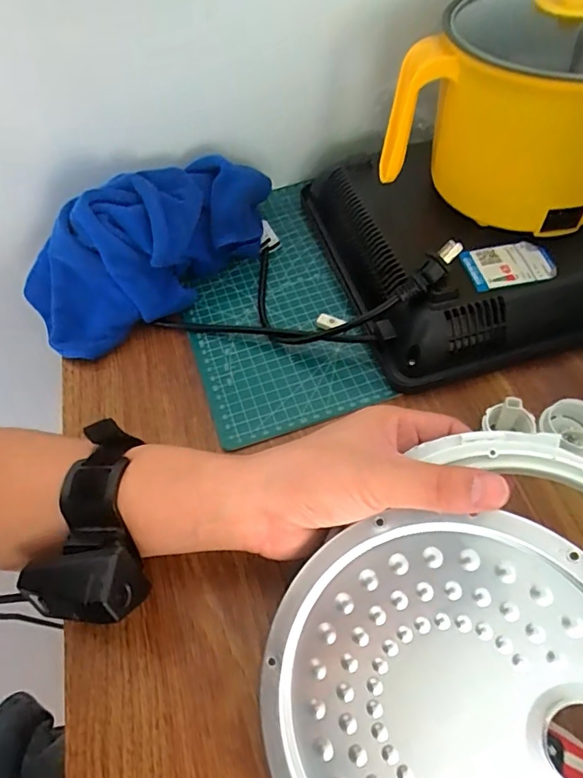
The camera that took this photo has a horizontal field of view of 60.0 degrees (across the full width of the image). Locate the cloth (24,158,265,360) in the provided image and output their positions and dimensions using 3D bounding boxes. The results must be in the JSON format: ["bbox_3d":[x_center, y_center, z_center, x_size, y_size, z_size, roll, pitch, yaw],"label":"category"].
[{"bbox_3d":[-0.118,-0.132,0.447,0.241,0.092,0.099,-29,58,-16],"label":"cloth"}]

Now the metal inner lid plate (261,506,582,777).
[{"bbox_3d":[0.076,0.148,0.231,0.174,0.010,0.171,-5,72,15],"label":"metal inner lid plate"}]

